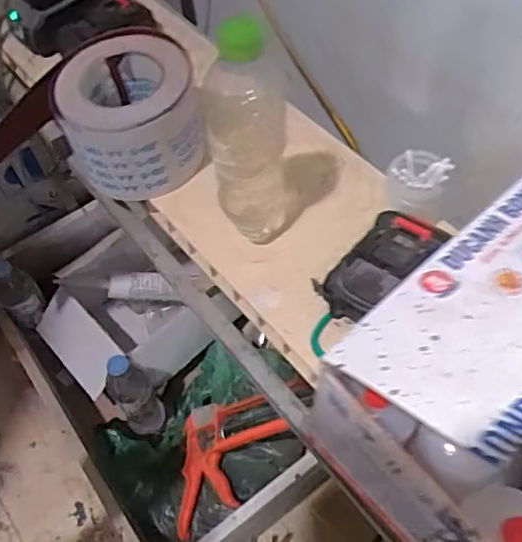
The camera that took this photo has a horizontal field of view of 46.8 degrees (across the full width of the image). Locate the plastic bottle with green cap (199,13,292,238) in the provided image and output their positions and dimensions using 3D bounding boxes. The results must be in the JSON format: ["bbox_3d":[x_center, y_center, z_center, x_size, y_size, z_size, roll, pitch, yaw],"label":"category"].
[{"bbox_3d":[-0.008,-0.112,0.510,0.059,0.216,0.079,-2,56,3],"label":"plastic bottle with green cap"}]

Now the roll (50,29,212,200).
[{"bbox_3d":[-0.129,-0.155,0.615,0.130,0.104,0.136,-2,56,3],"label":"roll"}]

